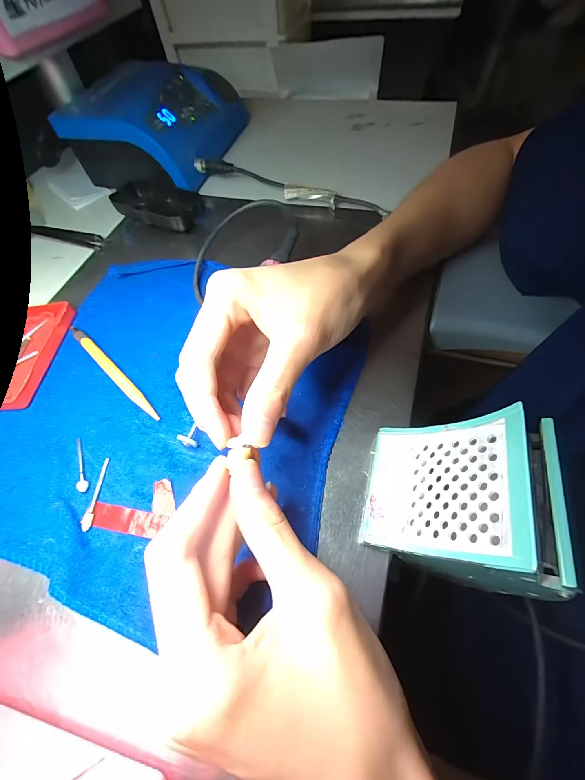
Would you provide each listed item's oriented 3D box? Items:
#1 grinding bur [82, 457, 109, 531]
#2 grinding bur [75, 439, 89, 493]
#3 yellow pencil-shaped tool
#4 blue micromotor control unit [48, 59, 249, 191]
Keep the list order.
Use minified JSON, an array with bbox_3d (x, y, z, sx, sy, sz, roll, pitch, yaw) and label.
[{"bbox_3d":[-0.130,0.067,0.210,0.005,0.004,0.047,-3,59,3],"label":"grinding bur"},{"bbox_3d":[-0.147,0.050,0.220,0.006,0.005,0.043,-22,60,-11],"label":"grinding bur"},{"bbox_3d":[-0.148,-0.016,0.260,0.132,0.006,0.010,38,69,24],"label":"yellow pencil-shaped tool"},{"bbox_3d":[-0.170,-0.361,0.427,0.174,0.089,0.228,7,60,9],"label":"blue micromotor control unit"}]

